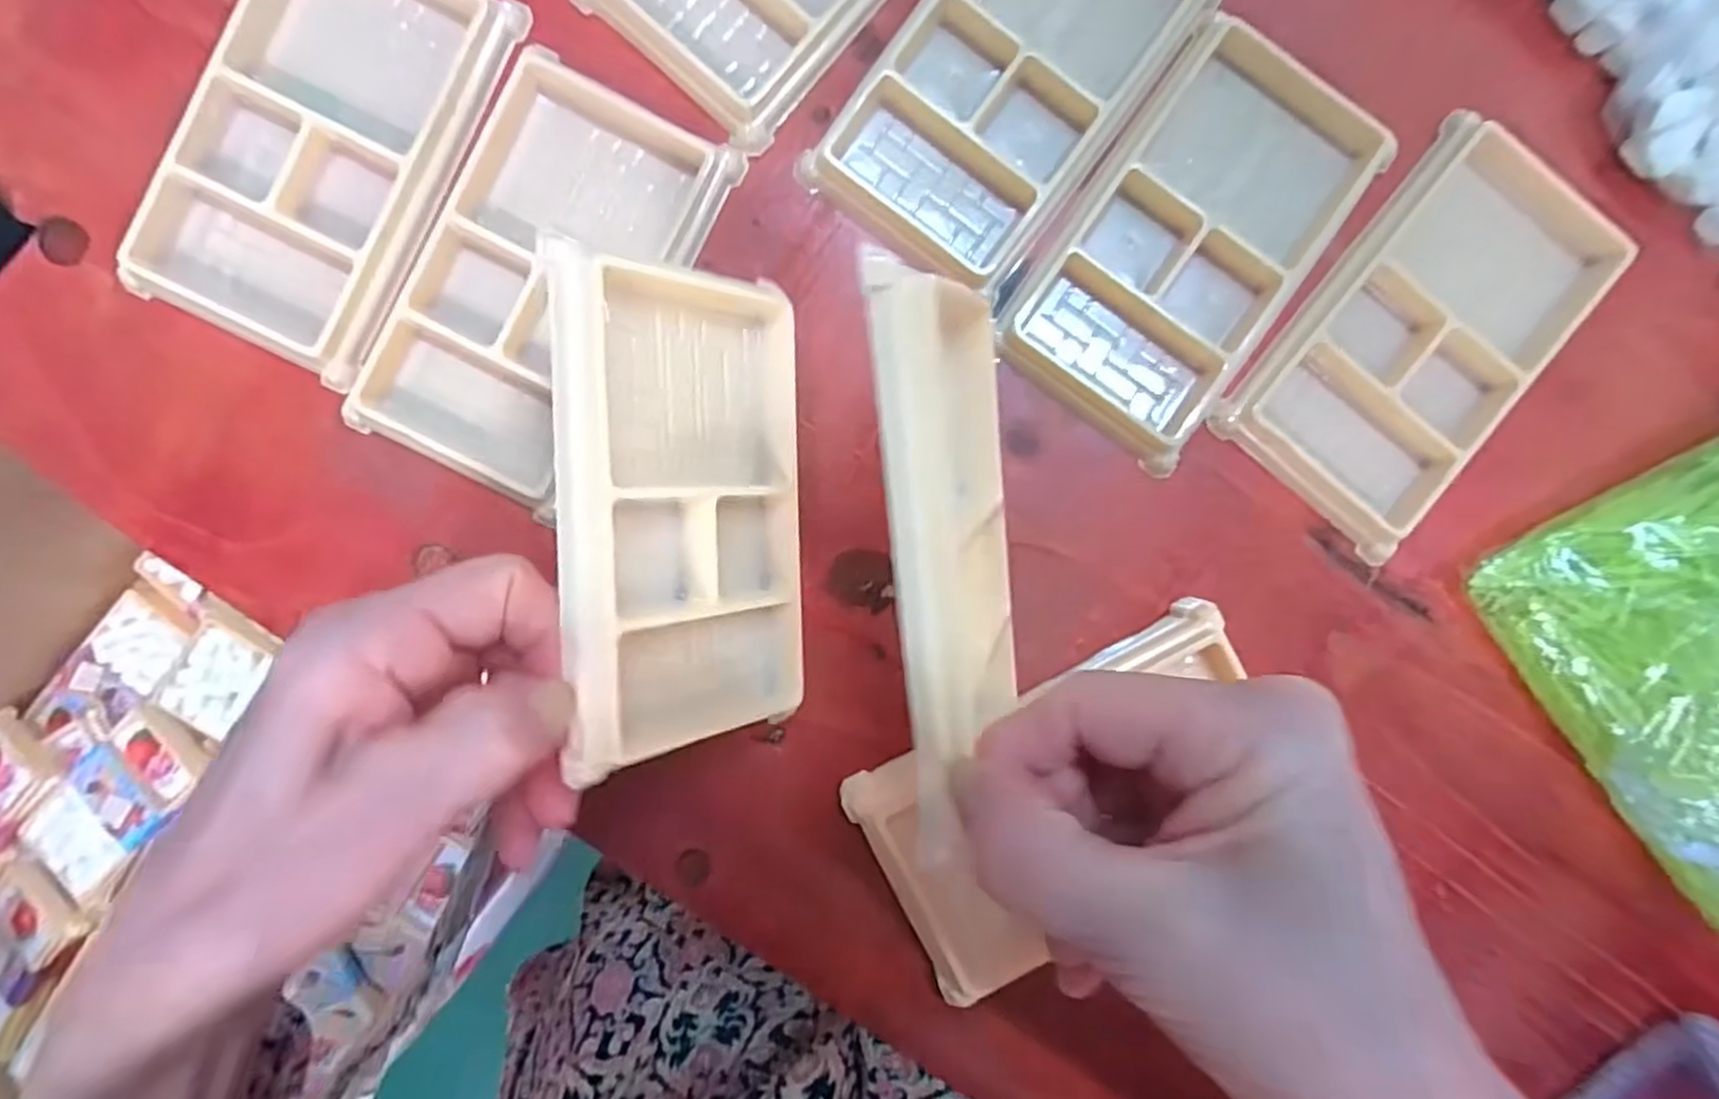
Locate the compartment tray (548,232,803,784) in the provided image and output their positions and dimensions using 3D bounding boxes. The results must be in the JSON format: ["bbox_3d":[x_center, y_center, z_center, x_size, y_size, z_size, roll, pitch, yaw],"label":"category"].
[{"bbox_3d":[-0.045,-0.011,0.218,0.014,0.084,0.130,0,95,36],"label":"compartment tray"}]

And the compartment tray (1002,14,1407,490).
[{"bbox_3d":[0.112,-0.103,0.255,0.077,0.013,0.135,35,91,-3],"label":"compartment tray"}]

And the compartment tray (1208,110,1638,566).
[{"bbox_3d":[0.192,-0.074,0.258,0.076,0.011,0.135,38,91,-3],"label":"compartment tray"}]

